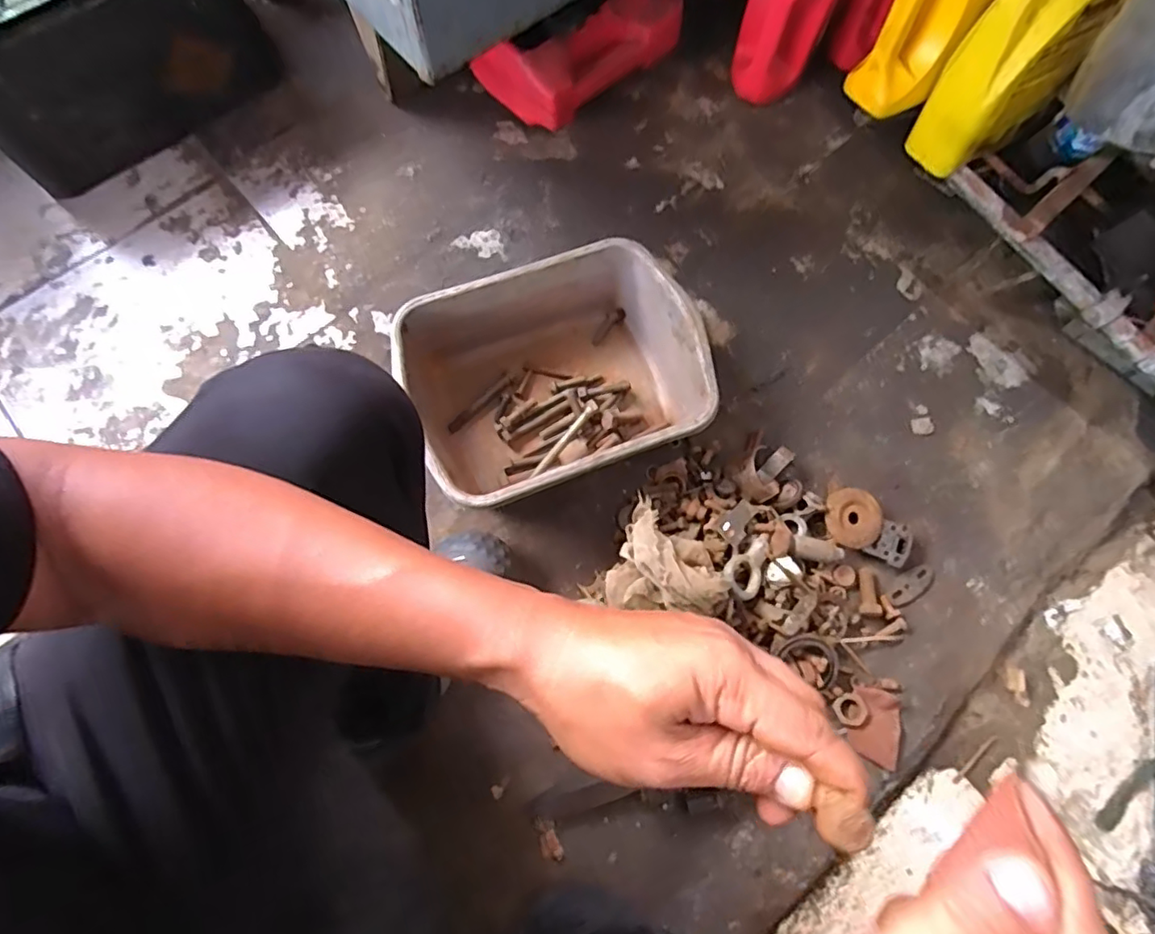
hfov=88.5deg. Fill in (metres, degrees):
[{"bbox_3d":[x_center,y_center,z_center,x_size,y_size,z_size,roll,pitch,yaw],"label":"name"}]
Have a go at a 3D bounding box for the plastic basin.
[{"bbox_3d":[-0.023,-0.105,0.735,0.336,0.123,0.261,-21,76,-6],"label":"plastic basin"}]

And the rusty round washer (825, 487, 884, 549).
[{"bbox_3d":[0.335,0.061,0.718,0.069,0.008,0.070,0,78,-2],"label":"rusty round washer"}]

